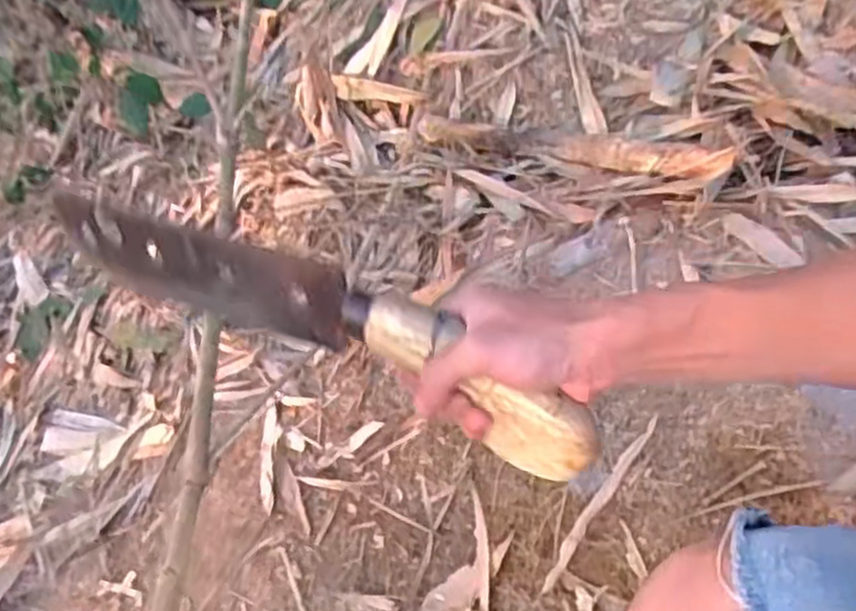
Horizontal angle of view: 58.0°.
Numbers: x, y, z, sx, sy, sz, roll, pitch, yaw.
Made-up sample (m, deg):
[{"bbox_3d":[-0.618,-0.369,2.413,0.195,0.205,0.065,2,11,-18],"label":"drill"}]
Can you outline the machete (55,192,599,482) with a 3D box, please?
[{"bbox_3d":[-0.068,0.008,0.484,0.363,0.074,0.029,23,55,12],"label":"machete"}]

